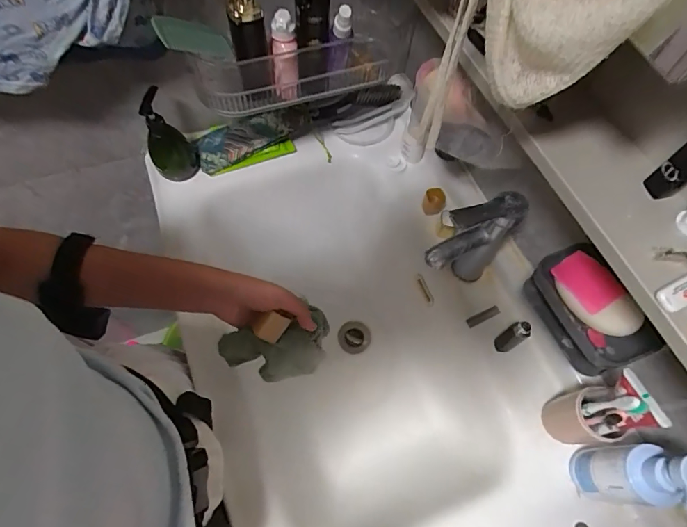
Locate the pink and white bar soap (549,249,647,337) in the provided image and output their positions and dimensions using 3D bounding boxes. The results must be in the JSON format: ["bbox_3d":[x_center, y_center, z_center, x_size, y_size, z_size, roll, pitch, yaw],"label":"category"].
[{"bbox_3d":[0.255,0.034,0.423,0.049,0.020,0.092,-29,68,-16],"label":"pink and white bar soap"}]

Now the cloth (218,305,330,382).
[{"bbox_3d":[-0.079,0.106,0.495,0.125,0.082,0.060,-14,65,-10],"label":"cloth"}]

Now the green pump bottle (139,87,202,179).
[{"bbox_3d":[-0.269,-0.196,0.642,0.063,0.155,0.056,4,63,-1],"label":"green pump bottle"}]

